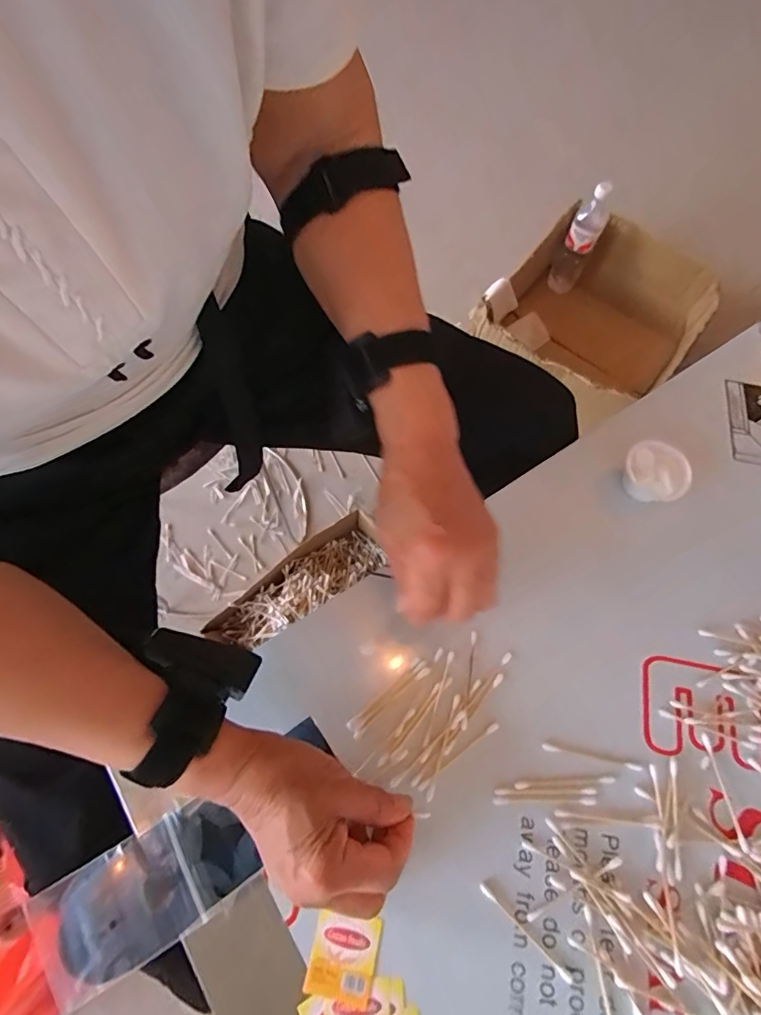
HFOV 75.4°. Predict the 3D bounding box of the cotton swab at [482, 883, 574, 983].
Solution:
[{"bbox_3d":[0.093,0.271,0.313,0.072,0.004,0.005,42,73,13],"label":"cotton swab"}]

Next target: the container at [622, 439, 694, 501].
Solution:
[{"bbox_3d":[0.237,-0.028,0.431,0.053,0.038,0.050,34,72,11],"label":"container"}]

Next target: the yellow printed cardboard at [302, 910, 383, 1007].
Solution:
[{"bbox_3d":[-0.023,0.281,0.307,0.041,0.004,0.041,12,69,3],"label":"yellow printed cardboard"}]

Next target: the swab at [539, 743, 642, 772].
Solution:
[{"bbox_3d":[0.153,0.180,0.354,0.071,0.004,0.006,12,69,3],"label":"swab"}]

